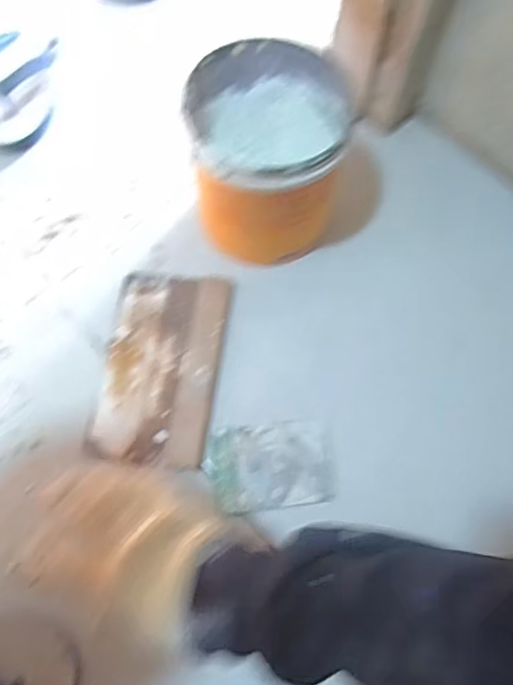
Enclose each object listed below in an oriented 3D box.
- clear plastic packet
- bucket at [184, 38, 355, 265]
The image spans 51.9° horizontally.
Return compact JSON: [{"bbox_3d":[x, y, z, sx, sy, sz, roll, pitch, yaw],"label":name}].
[{"bbox_3d":[0.013,0.118,0.506,0.117,0.013,0.079,-7,69,-3],"label":"clear plastic packet"},{"bbox_3d":[0.010,-0.189,0.544,0.153,0.160,0.142,0,68,0],"label":"bucket"}]

